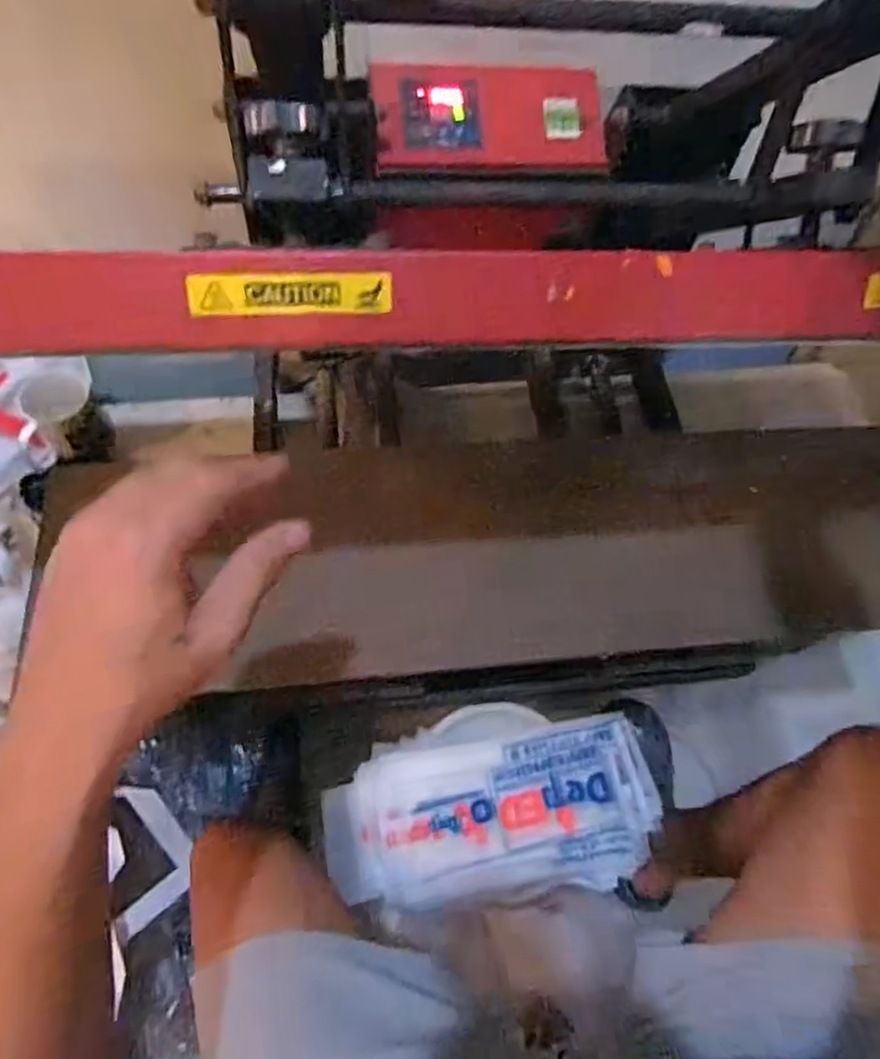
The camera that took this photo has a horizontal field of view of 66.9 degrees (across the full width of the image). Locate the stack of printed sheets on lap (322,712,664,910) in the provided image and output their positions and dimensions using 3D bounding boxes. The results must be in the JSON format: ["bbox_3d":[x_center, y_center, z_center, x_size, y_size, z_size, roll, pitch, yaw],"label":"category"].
[{"bbox_3d":[0.058,0.308,0.732,0.351,0.031,0.171,-3,64,-5],"label":"stack of printed sheets on lap"}]

